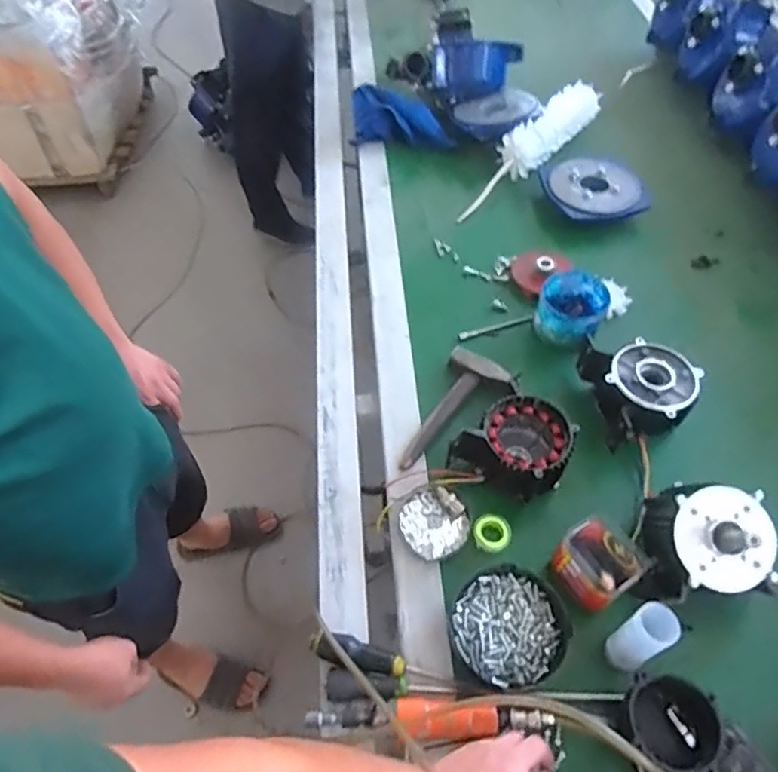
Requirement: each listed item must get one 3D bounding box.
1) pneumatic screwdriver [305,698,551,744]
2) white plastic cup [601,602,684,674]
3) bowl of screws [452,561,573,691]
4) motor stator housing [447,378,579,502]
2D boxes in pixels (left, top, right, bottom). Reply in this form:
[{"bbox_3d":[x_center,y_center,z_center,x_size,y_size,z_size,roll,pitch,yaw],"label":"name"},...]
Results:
[{"bbox_3d":[0.047,0.379,0.673,0.278,0.060,0.044,0,53,3],"label":"pneumatic screwdriver"},{"bbox_3d":[0.299,0.301,0.699,0.049,0.118,0.045,0,53,0],"label":"white plastic cup"},{"bbox_3d":[0.151,0.303,0.746,0.134,0.055,0.138,0,55,0],"label":"bowl of screws"},{"bbox_3d":[0.186,0.093,0.876,0.148,0.087,0.146,-38,63,-23],"label":"motor stator housing"}]

